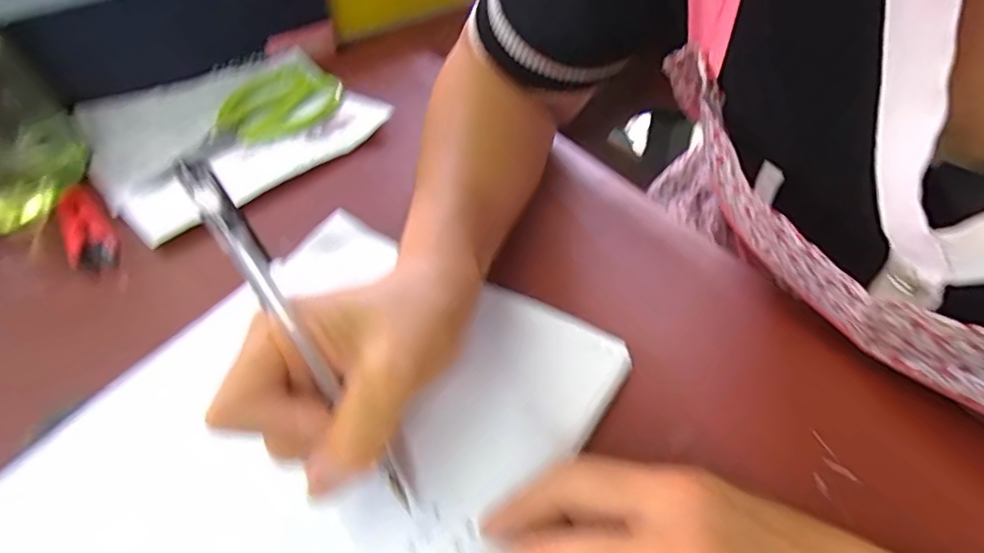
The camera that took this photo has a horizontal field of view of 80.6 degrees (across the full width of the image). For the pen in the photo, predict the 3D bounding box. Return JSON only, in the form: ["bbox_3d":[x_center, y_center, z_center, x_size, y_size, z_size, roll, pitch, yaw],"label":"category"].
[{"bbox_3d":[-0.074,0.028,0.234,0.011,0.163,0.006,-36,18,-27],"label":"pen"}]

